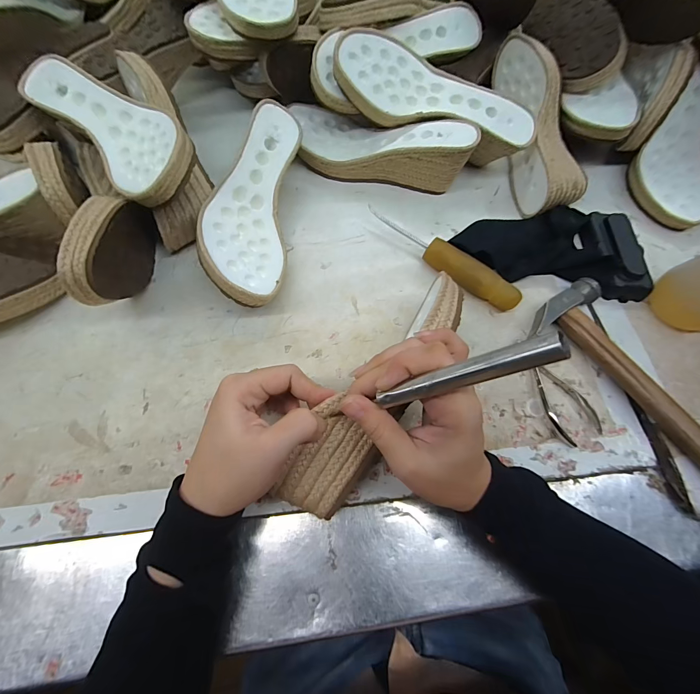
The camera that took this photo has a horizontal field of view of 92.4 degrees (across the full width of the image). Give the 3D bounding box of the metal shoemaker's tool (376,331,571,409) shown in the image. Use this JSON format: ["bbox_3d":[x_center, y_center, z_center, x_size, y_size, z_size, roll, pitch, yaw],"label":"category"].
[{"bbox_3d":[0.053,0.015,0.165,0.009,0.098,0.011,5,67,-44],"label":"metal shoemaker's tool"}]

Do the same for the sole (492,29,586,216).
[{"bbox_3d":[0.231,-0.266,0.403,0.070,0.068,0.231,-2,73,-3],"label":"sole"}]

